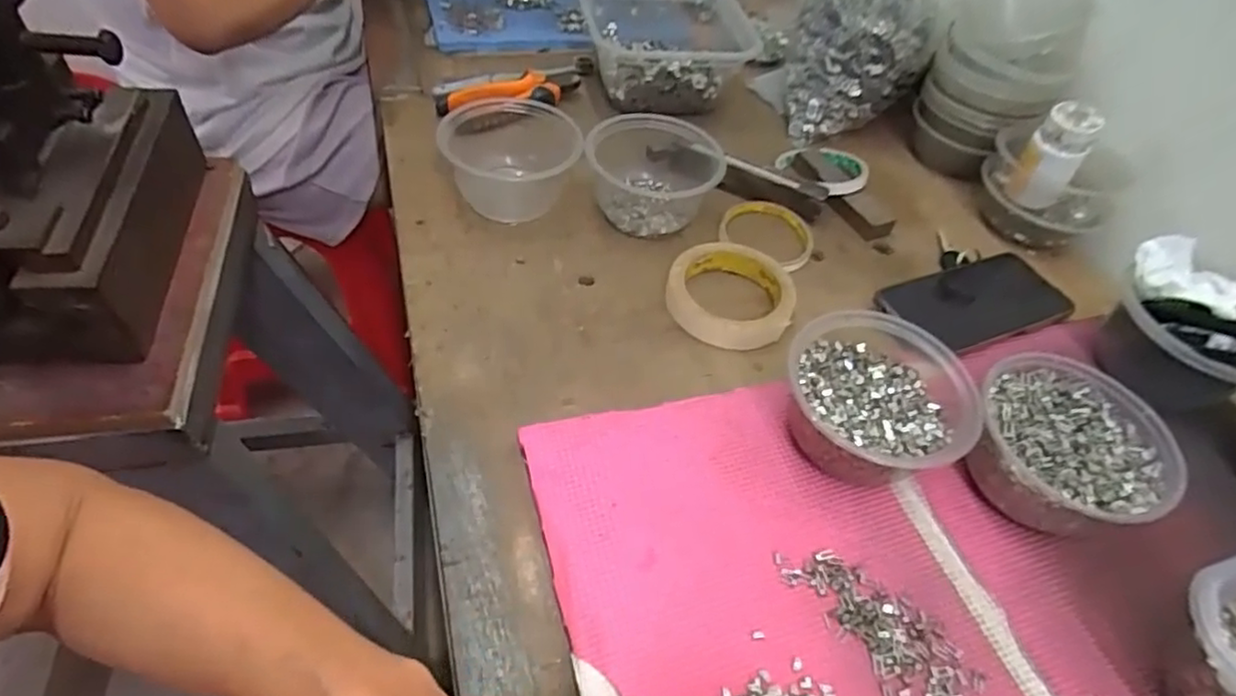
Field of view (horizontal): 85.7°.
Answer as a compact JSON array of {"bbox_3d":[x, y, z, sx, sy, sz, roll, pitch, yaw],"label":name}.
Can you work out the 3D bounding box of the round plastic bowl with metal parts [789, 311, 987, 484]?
[{"bbox_3d":[0.163,0.036,0.428,0.110,0.059,0.117,4,50,-5],"label":"round plastic bowl with metal parts"}]

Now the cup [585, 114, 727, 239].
[{"bbox_3d":[0.032,-0.154,0.581,0.112,0.059,0.115,4,50,-5],"label":"cup"}]

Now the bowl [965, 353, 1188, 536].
[{"bbox_3d":[0.280,0.065,0.423,0.111,0.056,0.110,4,50,-5],"label":"bowl"}]

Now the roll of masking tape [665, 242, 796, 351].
[{"bbox_3d":[0.089,-0.048,0.525,0.096,0.022,0.097,4,50,-5],"label":"roll of masking tape"}]

